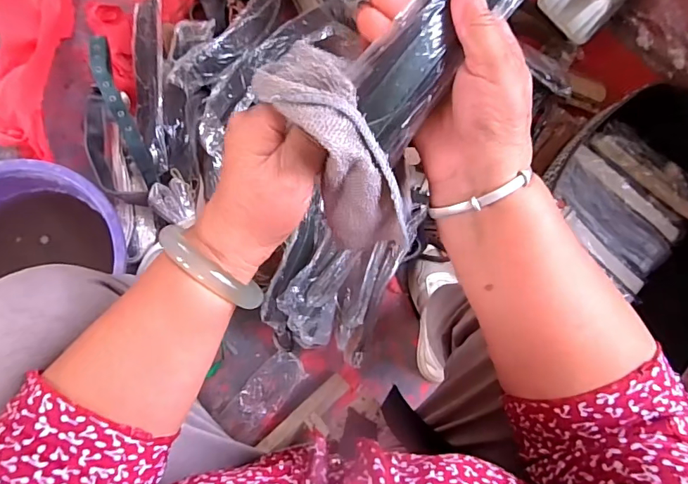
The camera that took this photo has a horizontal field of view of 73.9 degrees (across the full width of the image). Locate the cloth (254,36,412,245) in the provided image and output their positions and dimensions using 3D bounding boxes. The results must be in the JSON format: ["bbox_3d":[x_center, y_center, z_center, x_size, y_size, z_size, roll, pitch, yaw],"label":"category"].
[{"bbox_3d":[-0.001,-0.043,0.265,0.044,0.047,0.134,-33,126,-7],"label":"cloth"}]

